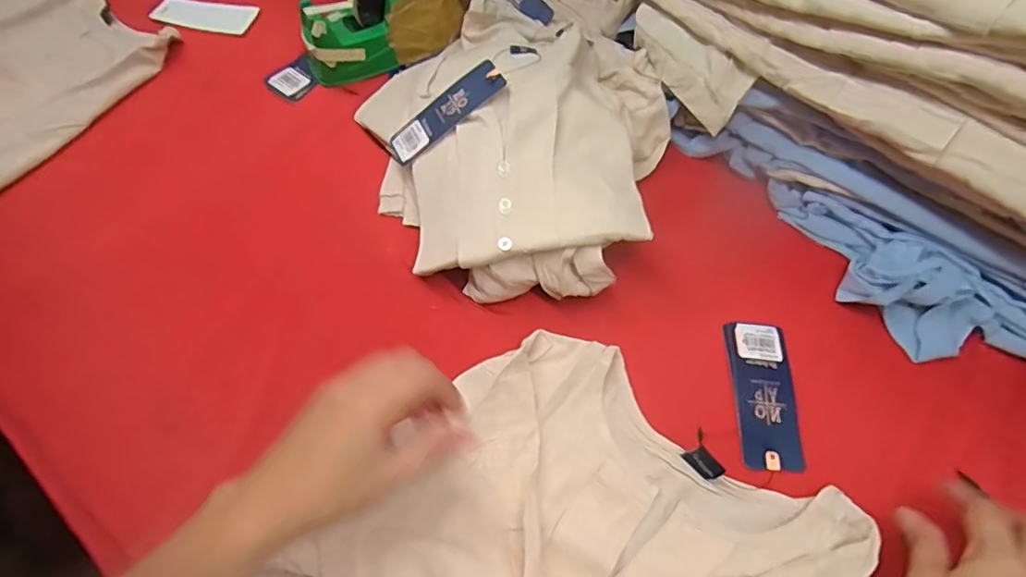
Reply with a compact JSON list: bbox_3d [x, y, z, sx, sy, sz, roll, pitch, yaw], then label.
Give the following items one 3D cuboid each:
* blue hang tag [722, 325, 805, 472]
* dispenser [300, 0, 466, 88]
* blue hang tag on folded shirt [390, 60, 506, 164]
[{"bbox_3d":[0.198,0.080,0.438,0.047,0.005,0.121,8,58,2],"label":"blue hang tag"},{"bbox_3d":[-0.143,-0.292,0.608,0.179,0.104,0.054,-23,62,-16],"label":"dispenser"},{"bbox_3d":[-0.065,-0.163,0.519,0.125,0.006,0.046,-38,58,12],"label":"blue hang tag on folded shirt"}]

